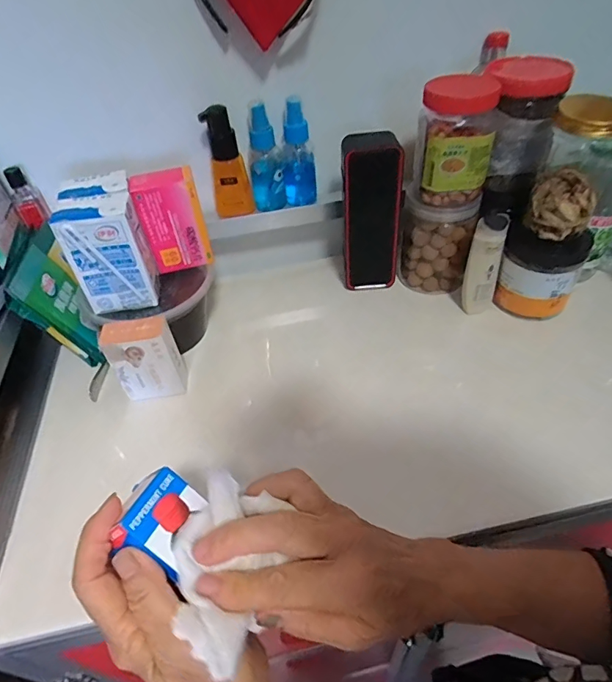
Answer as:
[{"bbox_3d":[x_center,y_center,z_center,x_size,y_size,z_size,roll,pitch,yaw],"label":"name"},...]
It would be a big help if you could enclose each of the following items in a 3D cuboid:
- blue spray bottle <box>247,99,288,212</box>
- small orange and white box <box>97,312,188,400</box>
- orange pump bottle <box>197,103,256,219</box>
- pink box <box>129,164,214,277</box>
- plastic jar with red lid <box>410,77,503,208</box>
[{"bbox_3d":[-0.043,-0.210,0.516,0.037,0.117,0.030,18,49,22],"label":"blue spray bottle"},{"bbox_3d":[-0.158,0.017,0.446,0.062,0.089,0.028,-10,45,-5],"label":"small orange and white box"},{"bbox_3d":[-0.088,-0.199,0.507,0.043,0.116,0.028,-9,45,-4],"label":"orange pump bottle"},{"bbox_3d":[-0.136,-0.123,0.465,0.059,0.098,0.024,-13,45,-8],"label":"pink box"},{"bbox_3d":[0.151,-0.203,0.460,0.077,0.111,0.068,9,46,13],"label":"plastic jar with red lid"}]

